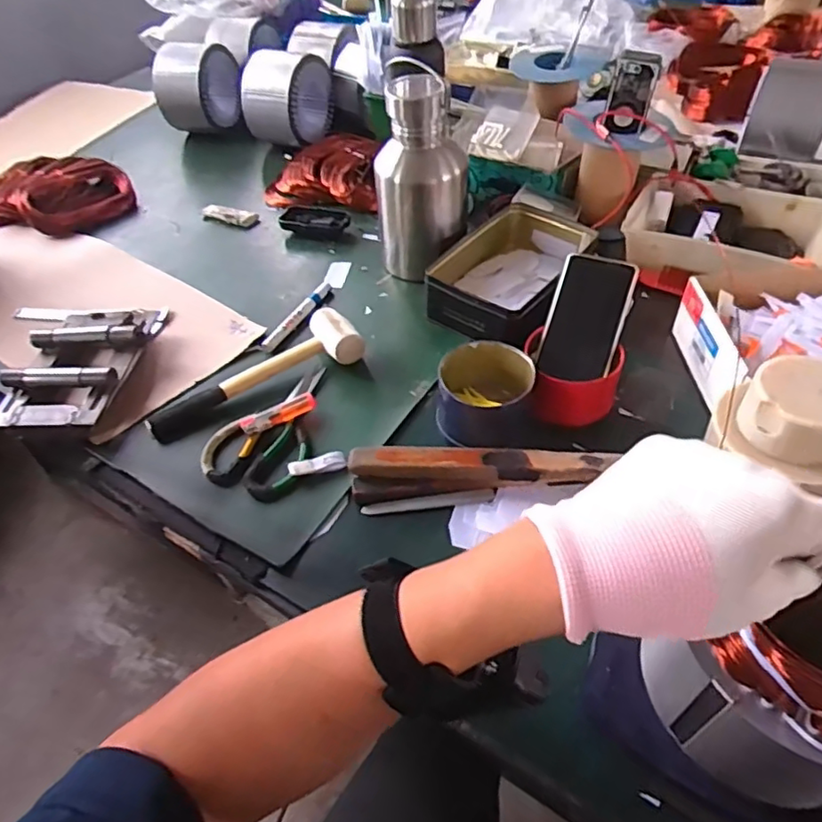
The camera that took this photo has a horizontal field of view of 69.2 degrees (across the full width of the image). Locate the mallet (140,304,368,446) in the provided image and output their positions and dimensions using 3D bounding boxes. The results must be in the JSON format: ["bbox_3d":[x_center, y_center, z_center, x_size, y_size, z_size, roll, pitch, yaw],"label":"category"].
[{"bbox_3d":[-0.183,-0.045,0.691,0.255,0.040,0.081,-26,51,-16],"label":"mallet"}]

